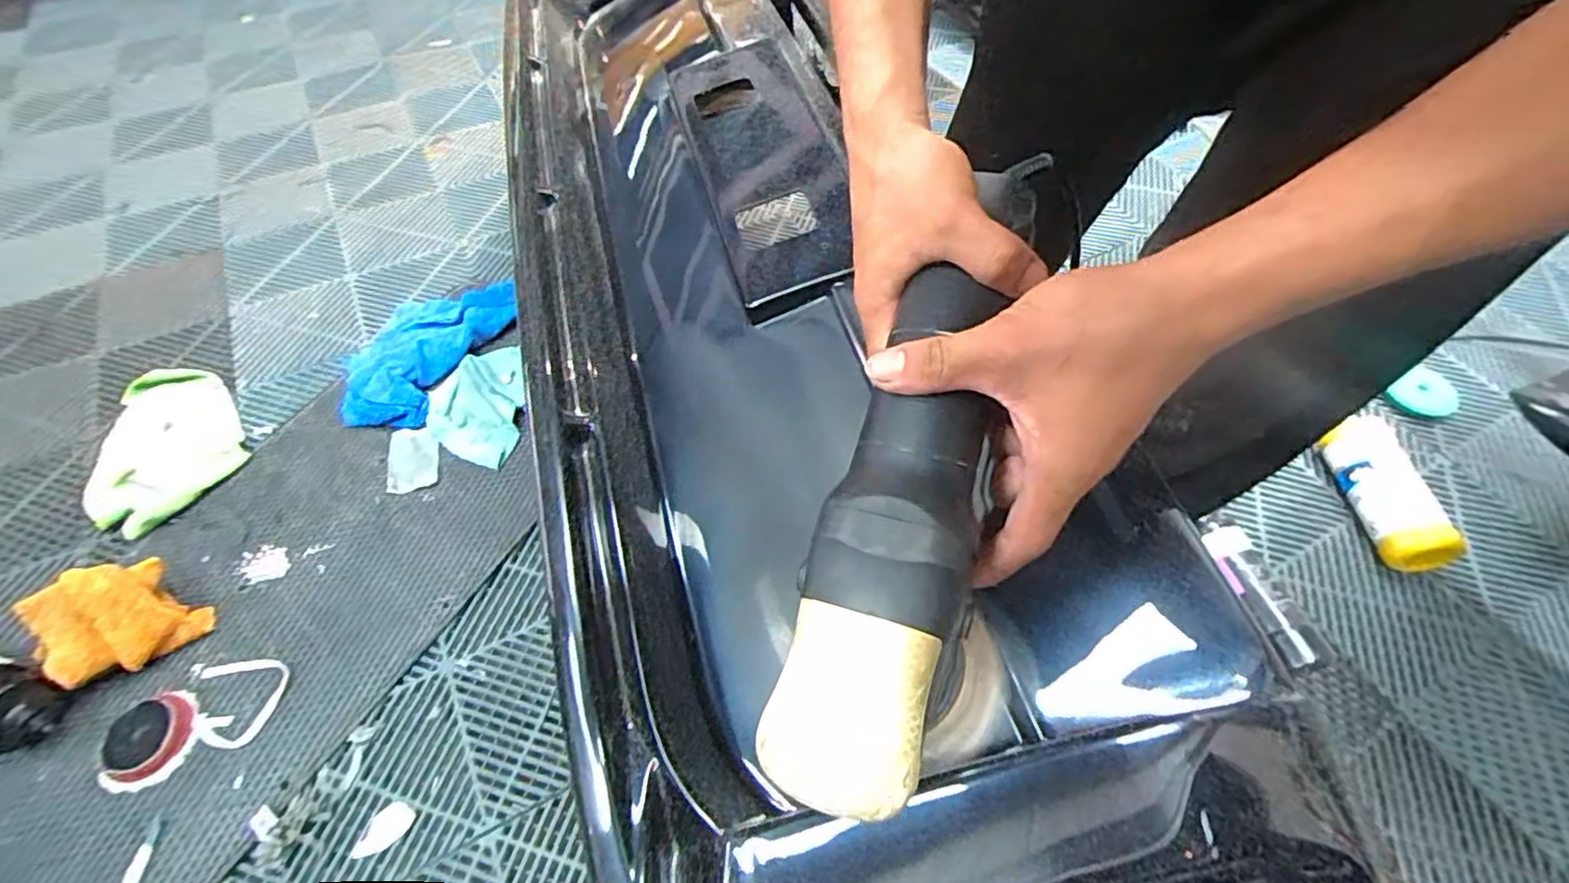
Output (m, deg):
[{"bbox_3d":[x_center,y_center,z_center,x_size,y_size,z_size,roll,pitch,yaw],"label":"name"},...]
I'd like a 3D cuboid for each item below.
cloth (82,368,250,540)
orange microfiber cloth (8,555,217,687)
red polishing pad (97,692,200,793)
[{"bbox_3d":[-0.972,0.002,1.039,0.200,0.045,0.292,-31,61,-16],"label":"cloth"},{"bbox_3d":[-0.847,0.216,0.839,0.149,0.066,0.151,-36,63,-22],"label":"orange microfiber cloth"},{"bbox_3d":[-0.737,0.341,0.762,0.097,0.033,0.101,-23,59,-15],"label":"red polishing pad"}]

